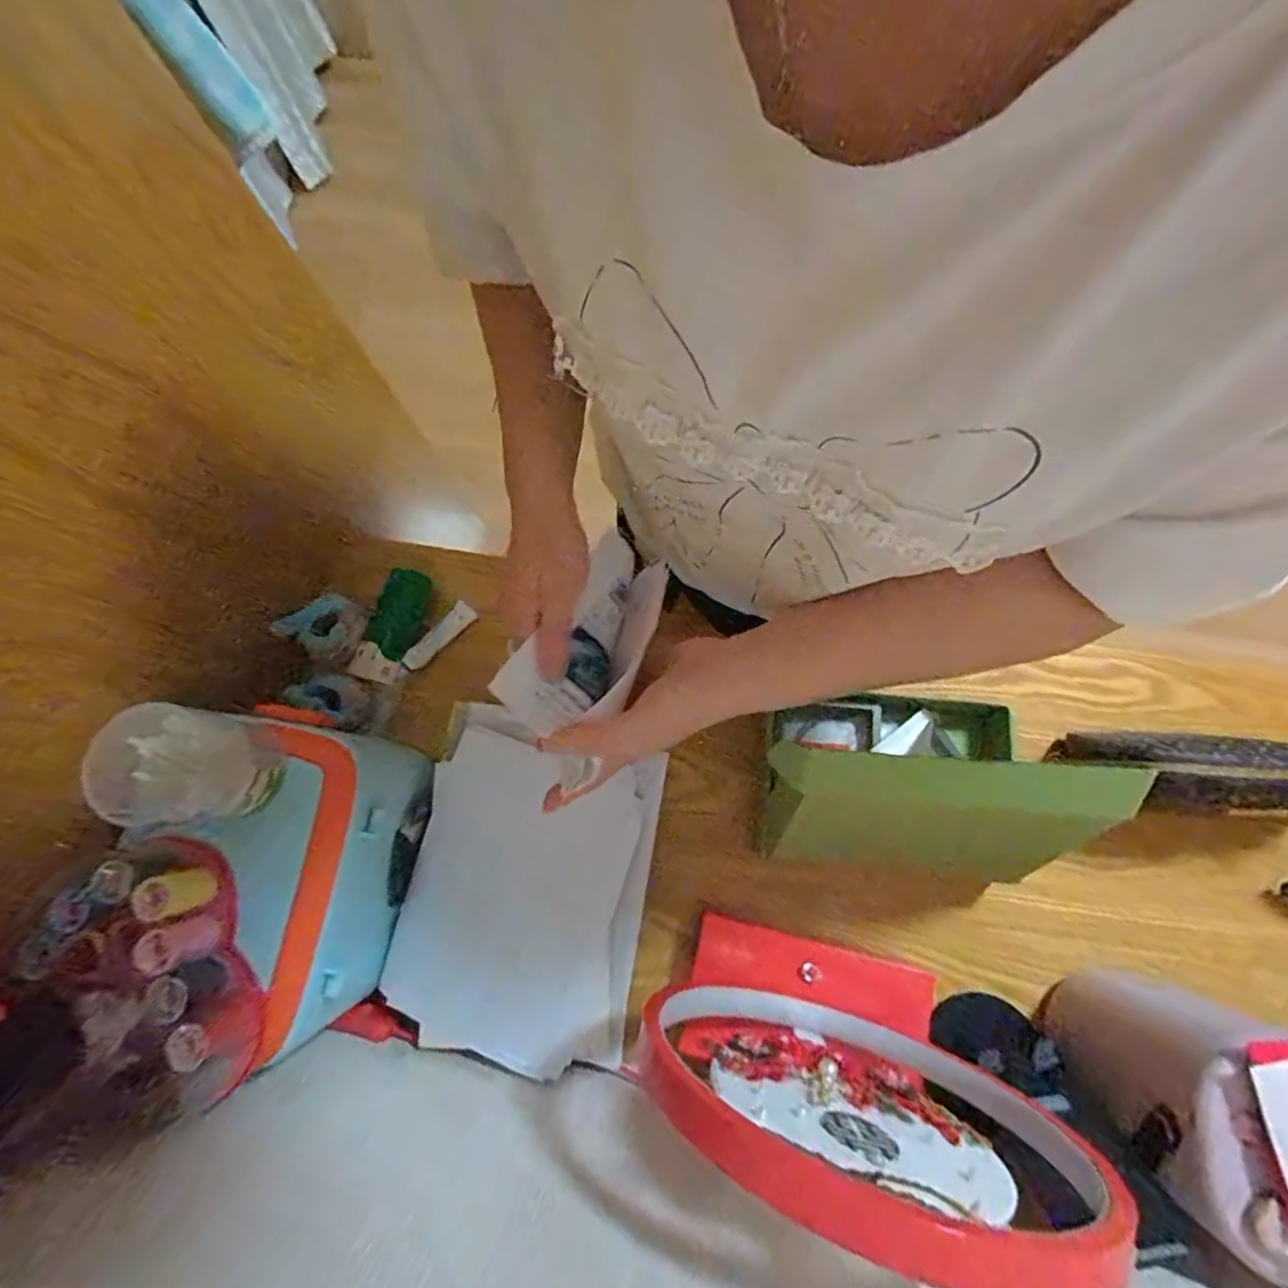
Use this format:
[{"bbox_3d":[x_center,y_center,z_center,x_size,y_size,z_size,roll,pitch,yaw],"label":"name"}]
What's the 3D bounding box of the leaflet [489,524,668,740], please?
[{"bbox_3d":[-0.027,-0.006,0.396,0.067,0.042,0.148,28,54,8],"label":"leaflet"}]

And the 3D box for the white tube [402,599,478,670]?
[{"bbox_3d":[-0.191,-0.008,0.573,0.019,0.017,0.078,38,82,10],"label":"white tube"}]

